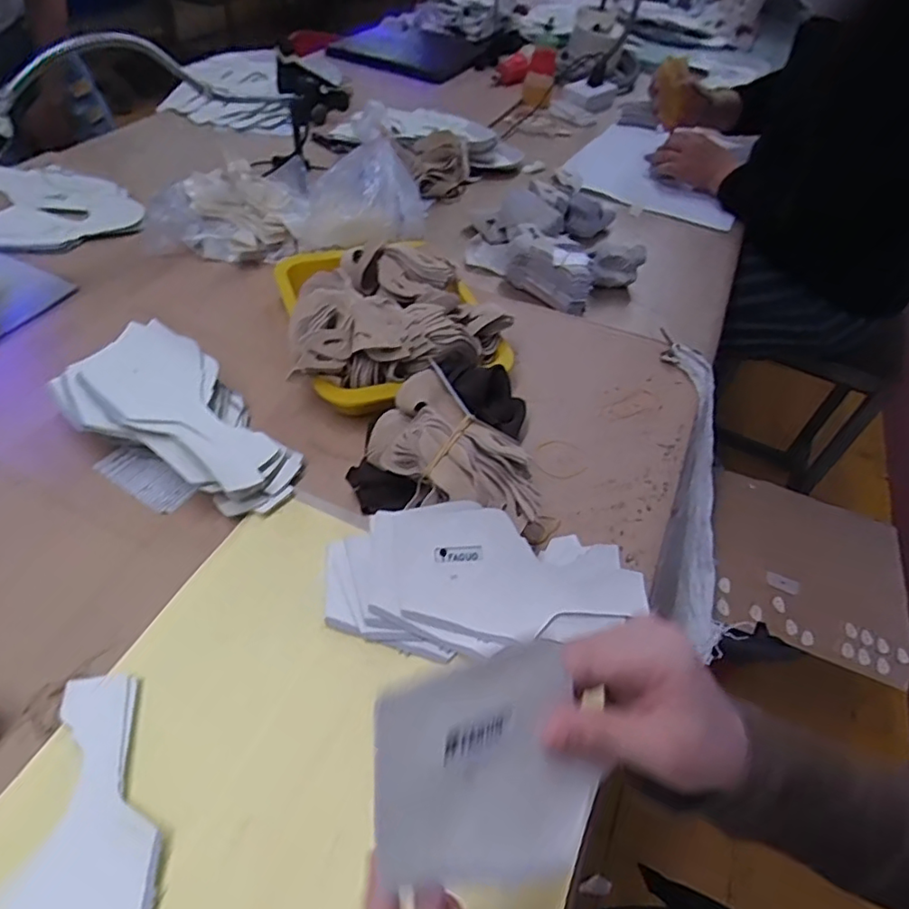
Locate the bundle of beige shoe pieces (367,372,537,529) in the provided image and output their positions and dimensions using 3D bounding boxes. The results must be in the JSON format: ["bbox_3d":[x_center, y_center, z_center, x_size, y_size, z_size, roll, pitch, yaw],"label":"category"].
[{"bbox_3d":[0.000,-0.001,0.463,0.151,0.059,0.074,28,51,18],"label":"bundle of beige shoe pieces"}]

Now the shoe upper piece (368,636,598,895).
[{"bbox_3d":[0.015,0.121,0.223,0.099,0.092,0.007,-4,5,-37],"label":"shoe upper piece"}]

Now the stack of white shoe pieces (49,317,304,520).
[{"bbox_3d":[-0.234,-0.029,0.507,0.218,0.053,0.112,30,51,20],"label":"stack of white shoe pieces"}]

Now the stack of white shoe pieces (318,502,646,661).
[{"bbox_3d":[0.029,0.091,0.433,0.242,0.047,0.096,0,48,-7],"label":"stack of white shoe pieces"}]

